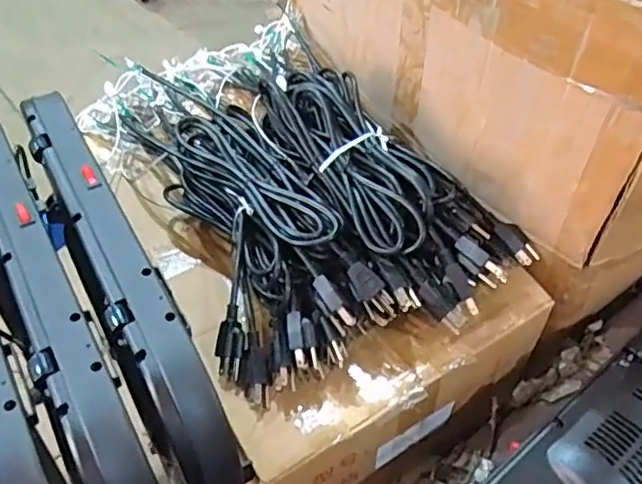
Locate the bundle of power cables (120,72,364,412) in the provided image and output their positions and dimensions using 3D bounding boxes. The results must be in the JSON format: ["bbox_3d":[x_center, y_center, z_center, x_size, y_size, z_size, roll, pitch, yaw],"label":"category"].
[{"bbox_3d":[-0.077,-0.022,0.629,0.152,0.082,0.342,-23,54,-14],"label":"bundle of power cables"}]

